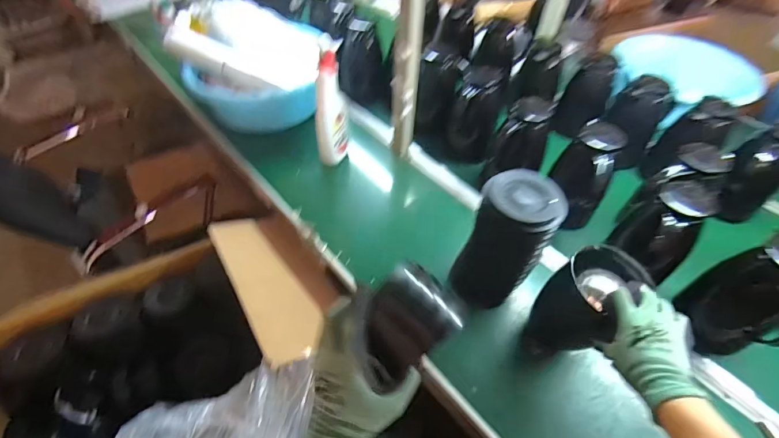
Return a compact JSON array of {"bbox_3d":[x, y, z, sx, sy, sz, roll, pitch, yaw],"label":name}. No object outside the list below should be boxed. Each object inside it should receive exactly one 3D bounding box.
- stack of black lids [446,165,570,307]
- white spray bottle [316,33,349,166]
[{"bbox_3d":[0.201,0.049,0.676,0.123,0.261,0.113,29,56,20],"label":"stack of black lids"},{"bbox_3d":[-0.132,-0.247,0.865,0.078,0.299,0.067,-8,51,-7],"label":"white spray bottle"}]

